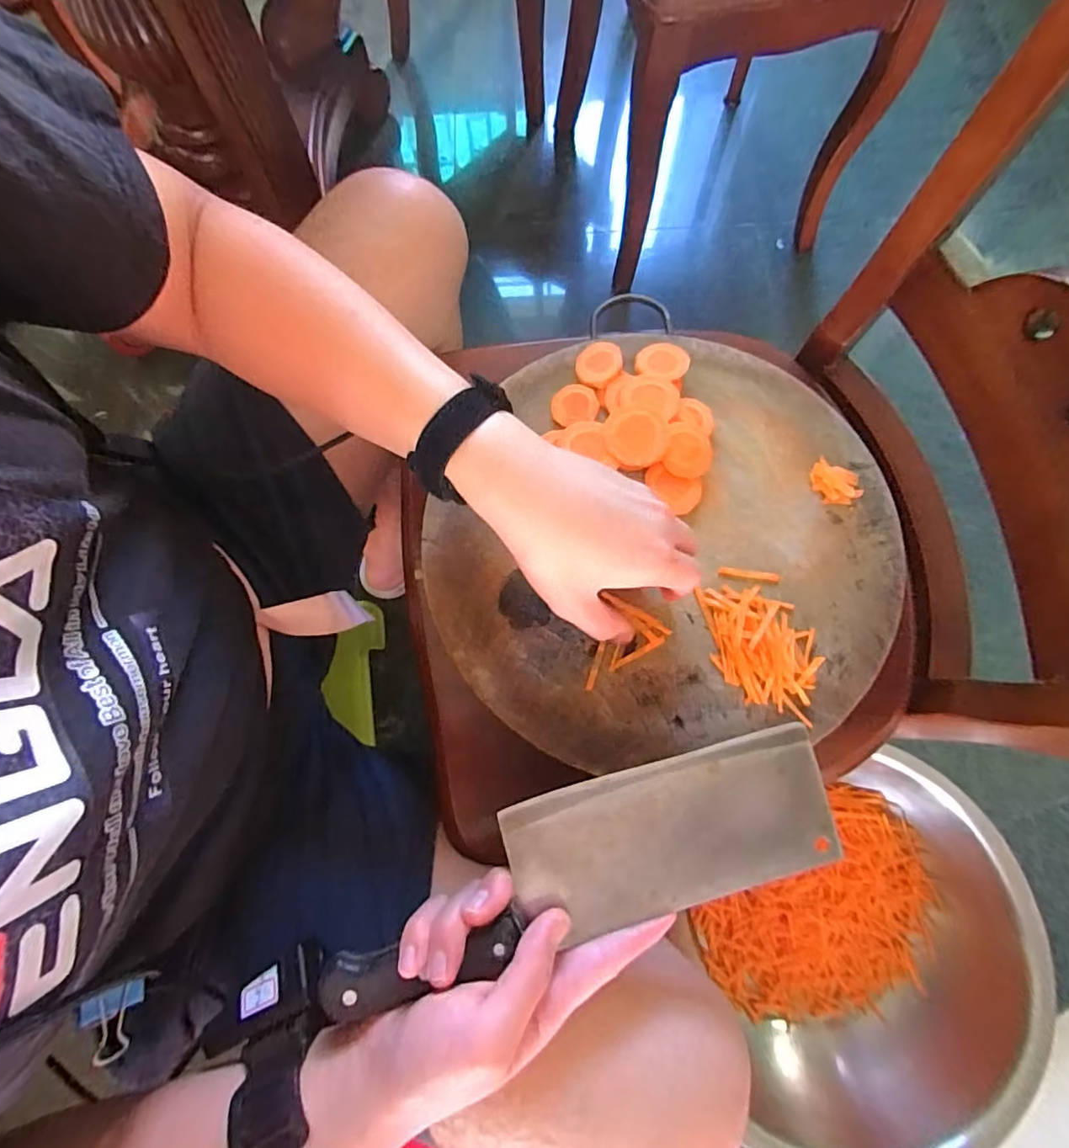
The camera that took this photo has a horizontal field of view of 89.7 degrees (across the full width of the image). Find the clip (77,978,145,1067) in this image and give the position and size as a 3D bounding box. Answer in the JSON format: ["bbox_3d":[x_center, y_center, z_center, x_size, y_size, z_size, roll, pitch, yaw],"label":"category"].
[{"bbox_3d":[-0.205,0.217,0.260,0.011,0.026,0.030,-1,82,43],"label":"clip"}]

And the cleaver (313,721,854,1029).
[{"bbox_3d":[0.026,0.163,0.296,0.285,0.014,0.083,-19,75,-4],"label":"cleaver"}]

